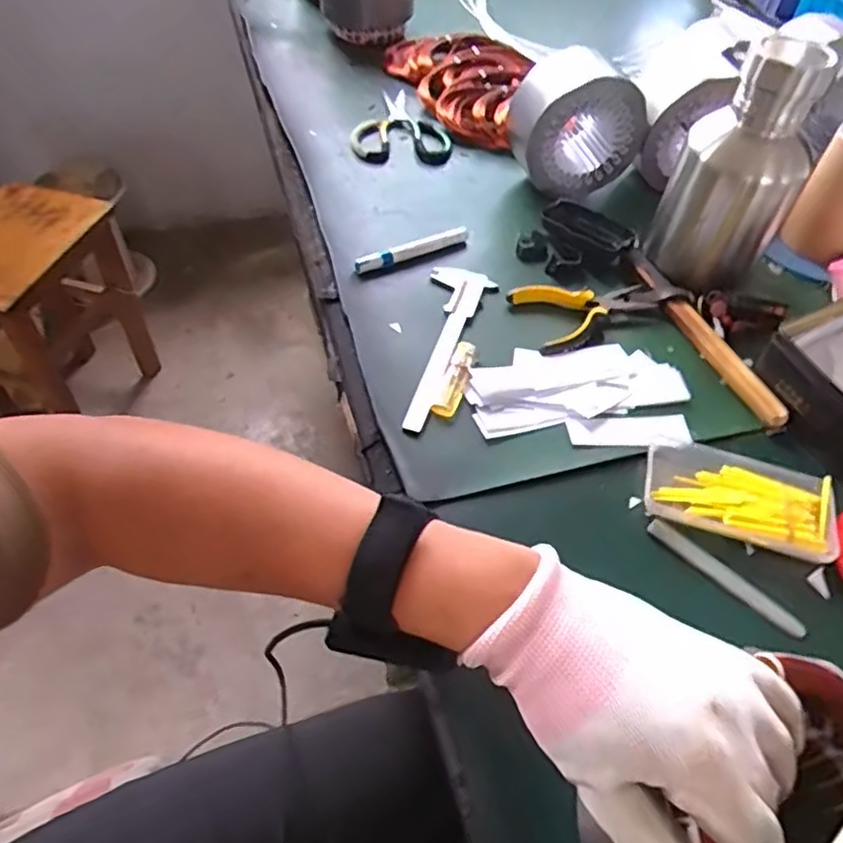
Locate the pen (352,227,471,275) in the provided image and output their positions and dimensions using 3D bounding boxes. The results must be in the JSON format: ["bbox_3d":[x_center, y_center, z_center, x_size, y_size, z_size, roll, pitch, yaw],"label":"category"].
[{"bbox_3d":[-0.009,-0.190,0.734,0.143,0.017,0.010,-24,57,-22],"label":"pen"}]

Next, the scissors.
[{"bbox_3d":[-0.030,-0.413,0.923,0.131,0.023,0.193,-2,50,-4],"label":"scissors"}]

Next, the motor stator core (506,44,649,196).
[{"bbox_3d":[0.188,-0.364,0.811,0.148,0.136,0.105,-5,52,-8],"label":"motor stator core"}]

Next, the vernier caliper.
[{"bbox_3d":[0.010,-0.084,0.653,0.065,0.009,0.226,19,52,11],"label":"vernier caliper"}]

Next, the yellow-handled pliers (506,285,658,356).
[{"bbox_3d":[0.175,-0.117,0.685,0.147,0.016,0.088,-13,53,-14],"label":"yellow-handled pliers"}]

